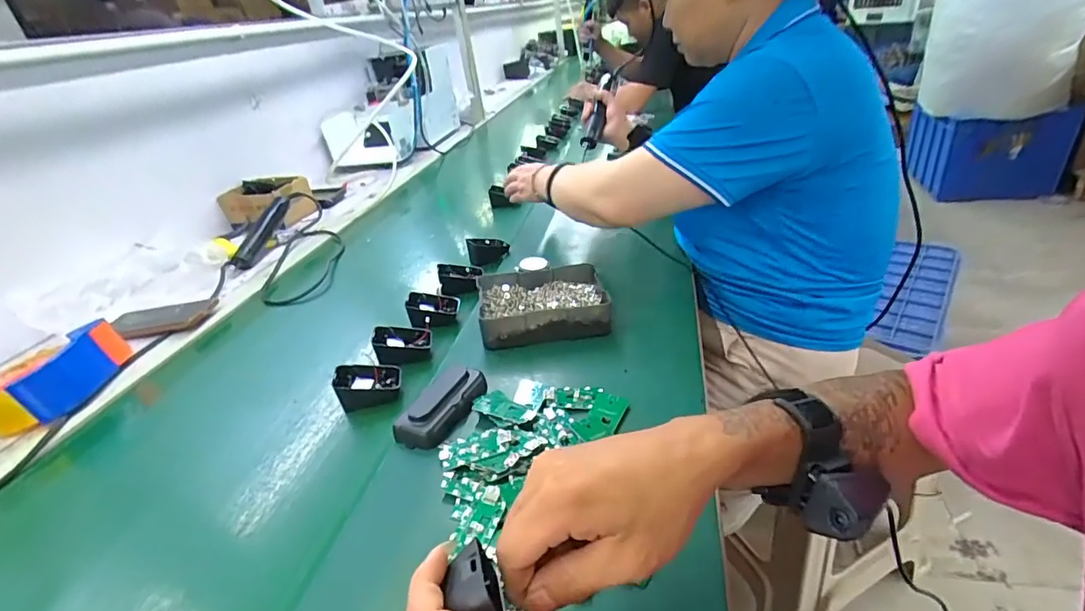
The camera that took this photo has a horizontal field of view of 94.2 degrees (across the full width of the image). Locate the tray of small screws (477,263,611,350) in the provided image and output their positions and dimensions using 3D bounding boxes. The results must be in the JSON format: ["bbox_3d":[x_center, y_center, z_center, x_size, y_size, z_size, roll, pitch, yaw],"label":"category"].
[{"bbox_3d":[-0.001,-0.002,0.657,0.161,0.047,0.130,-9,30,-5],"label":"tray of small screws"}]

